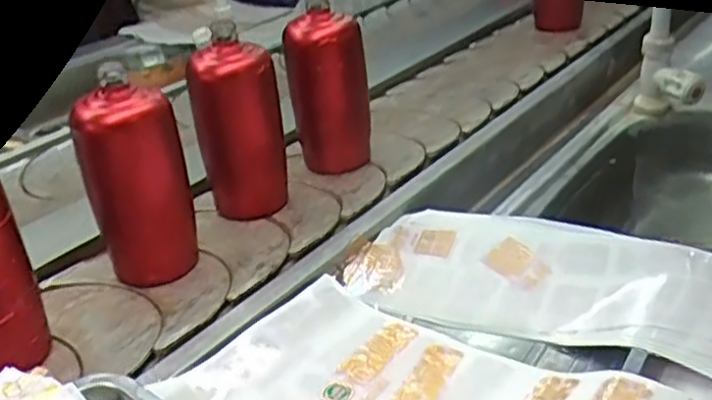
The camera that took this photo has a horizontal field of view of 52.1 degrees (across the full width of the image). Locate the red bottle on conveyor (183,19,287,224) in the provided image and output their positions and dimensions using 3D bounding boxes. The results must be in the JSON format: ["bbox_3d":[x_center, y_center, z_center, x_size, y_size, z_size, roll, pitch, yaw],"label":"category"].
[{"bbox_3d":[-0.119,-0.072,0.730,0.071,0.173,0.057,16,36,36],"label":"red bottle on conveyor"}]

